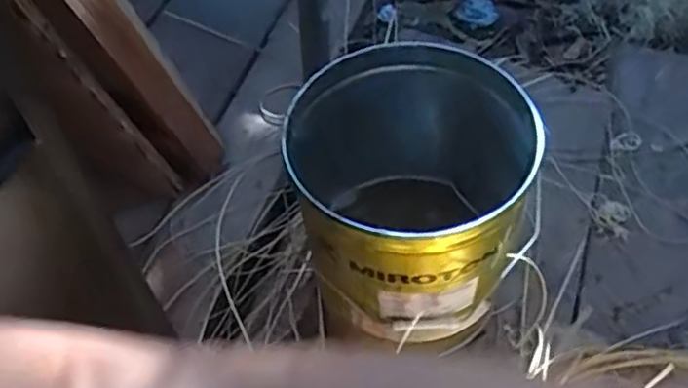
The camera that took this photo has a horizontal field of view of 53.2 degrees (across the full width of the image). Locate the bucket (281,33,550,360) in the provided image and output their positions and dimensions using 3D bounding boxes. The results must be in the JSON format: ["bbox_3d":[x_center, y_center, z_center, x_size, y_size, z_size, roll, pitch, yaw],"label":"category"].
[{"bbox_3d":[0.086,0.010,0.912,0.285,0.302,0.289,-1,55,1],"label":"bucket"}]

